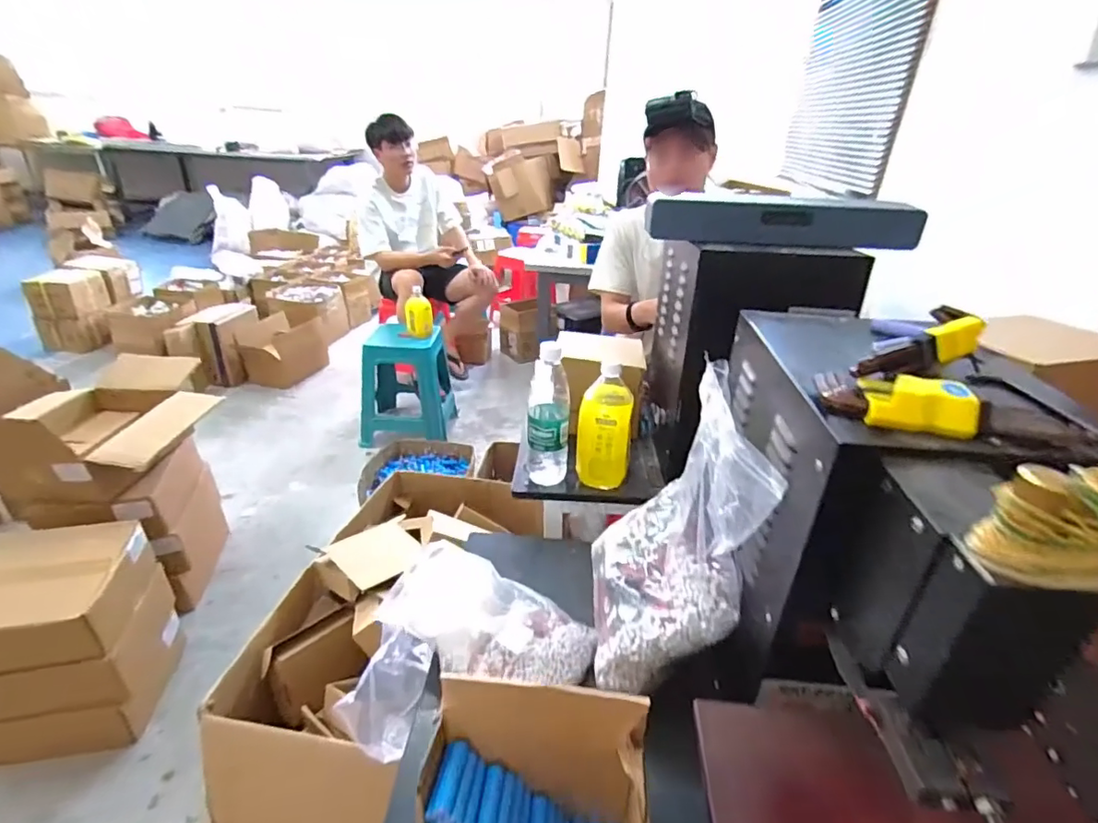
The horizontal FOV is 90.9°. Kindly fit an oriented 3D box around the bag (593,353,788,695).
[{"bbox_3d":[0.135,0.118,0.625,0.134,0.276,0.250,5,29,2],"label":"bag"}]

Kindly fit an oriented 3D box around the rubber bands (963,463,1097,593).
[{"bbox_3d":[0.260,0.059,0.277,0.056,0.054,0.030,5,29,2],"label":"rubber bands"}]

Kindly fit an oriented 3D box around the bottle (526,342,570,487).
[{"bbox_3d":[0.000,0.004,0.864,0.069,0.224,0.070,4,29,0],"label":"bottle"}]

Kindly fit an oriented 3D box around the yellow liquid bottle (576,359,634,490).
[{"bbox_3d":[0.091,0.021,0.861,0.086,0.186,0.078,6,29,5],"label":"yellow liquid bottle"}]

